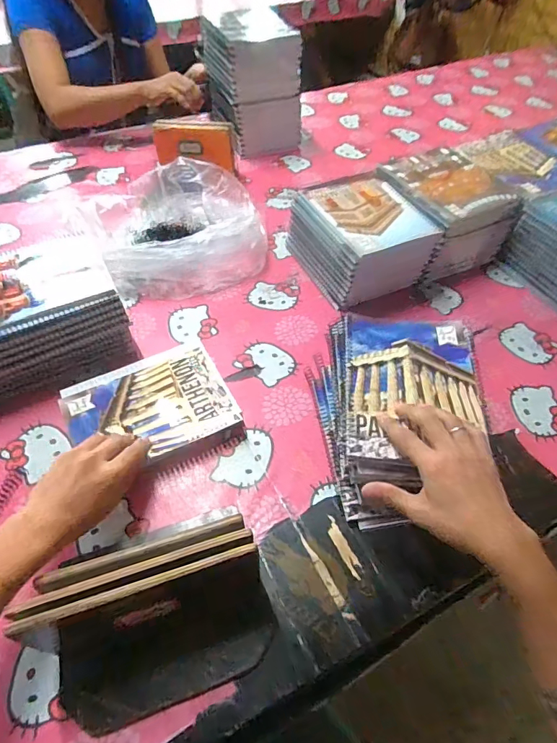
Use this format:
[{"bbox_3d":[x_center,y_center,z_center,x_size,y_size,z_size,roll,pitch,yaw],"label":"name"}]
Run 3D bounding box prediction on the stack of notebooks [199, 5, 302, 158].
[{"bbox_3d":[-0.066,-0.648,0.989,0.165,0.235,0.224,-21,56,-17],"label":"stack of notebooks"}]

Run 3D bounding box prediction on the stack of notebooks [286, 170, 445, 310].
[{"bbox_3d":[0.135,-0.221,0.722,0.168,0.114,0.201,-22,56,-17],"label":"stack of notebooks"}]

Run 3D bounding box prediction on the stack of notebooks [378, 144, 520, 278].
[{"bbox_3d":[0.281,-0.276,0.770,0.169,0.123,0.201,-20,56,-16],"label":"stack of notebooks"}]

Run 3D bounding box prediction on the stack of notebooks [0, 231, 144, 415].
[{"bbox_3d":[-0.331,-0.079,0.607,0.205,0.111,0.180,-24,57,-18],"label":"stack of notebooks"}]

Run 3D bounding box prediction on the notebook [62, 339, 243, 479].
[{"bbox_3d":[-0.164,0.053,0.570,0.199,0.029,0.166,-23,57,-17],"label":"notebook"}]

